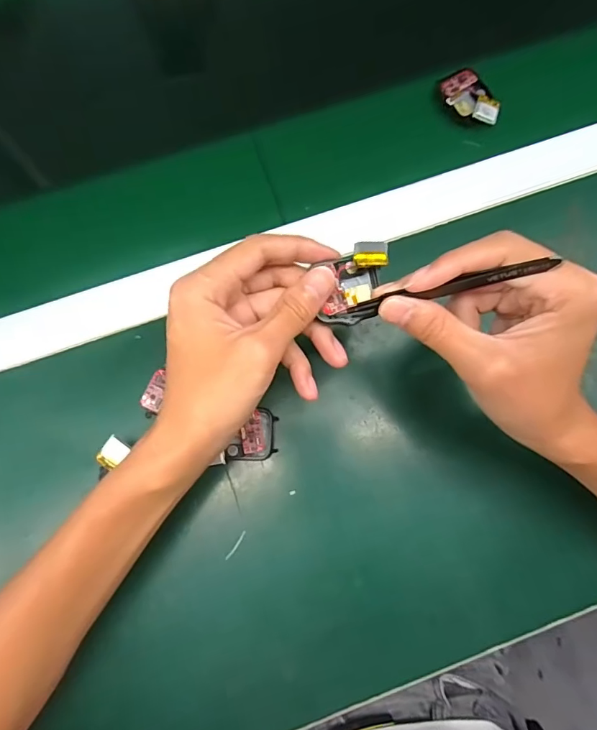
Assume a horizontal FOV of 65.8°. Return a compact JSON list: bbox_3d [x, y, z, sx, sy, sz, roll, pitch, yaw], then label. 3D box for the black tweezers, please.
[{"bbox_3d":[0.073,-0.040,0.238,0.102,0.009,0.007,-10,76,28],"label":"black tweezers"}]

